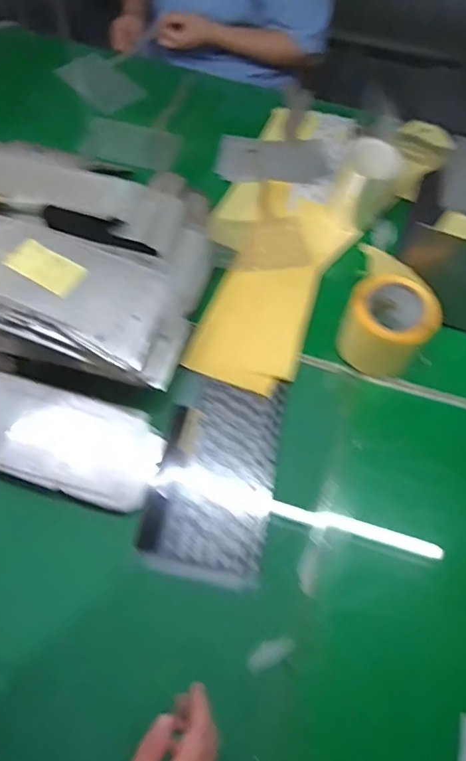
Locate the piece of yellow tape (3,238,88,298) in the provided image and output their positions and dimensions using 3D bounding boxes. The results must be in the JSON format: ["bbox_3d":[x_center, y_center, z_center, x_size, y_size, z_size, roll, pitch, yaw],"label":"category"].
[{"bbox_3d":[-0.230,-0.139,0.625,0.090,0.010,0.050,29,65,5],"label":"piece of yellow tape"}]

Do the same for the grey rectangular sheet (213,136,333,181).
[{"bbox_3d":[0.075,-0.421,0.965,0.217,0.011,0.100,-4,71,-12],"label":"grey rectangular sheet"}]

